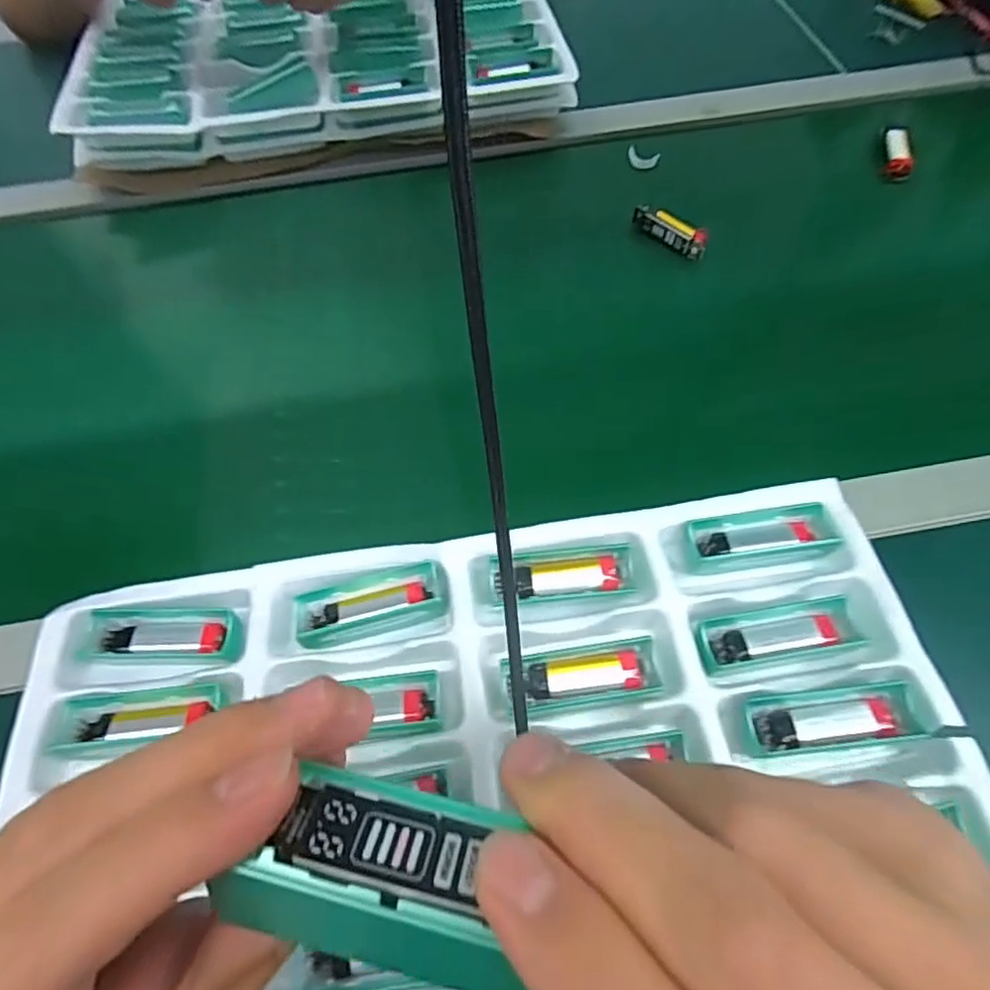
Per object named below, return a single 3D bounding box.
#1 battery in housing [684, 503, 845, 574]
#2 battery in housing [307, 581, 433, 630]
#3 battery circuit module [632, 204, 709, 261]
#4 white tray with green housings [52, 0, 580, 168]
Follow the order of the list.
[{"bbox_3d":[0.152,0.024,0.359,0.081,0.012,0.029,-8,60,-4],"label":"battery in housing"},{"bbox_3d":[-0.069,0.061,0.350,0.066,0.009,0.014,-13,61,-7],"label":"battery in housing"},{"bbox_3d":[0.146,-0.220,0.524,0.069,0.017,0.016,37,67,20],"label":"battery circuit module"},{"bbox_3d":[-0.173,-0.460,0.629,0.452,0.054,0.287,-9,63,-4],"label":"white tray with green housings"}]

